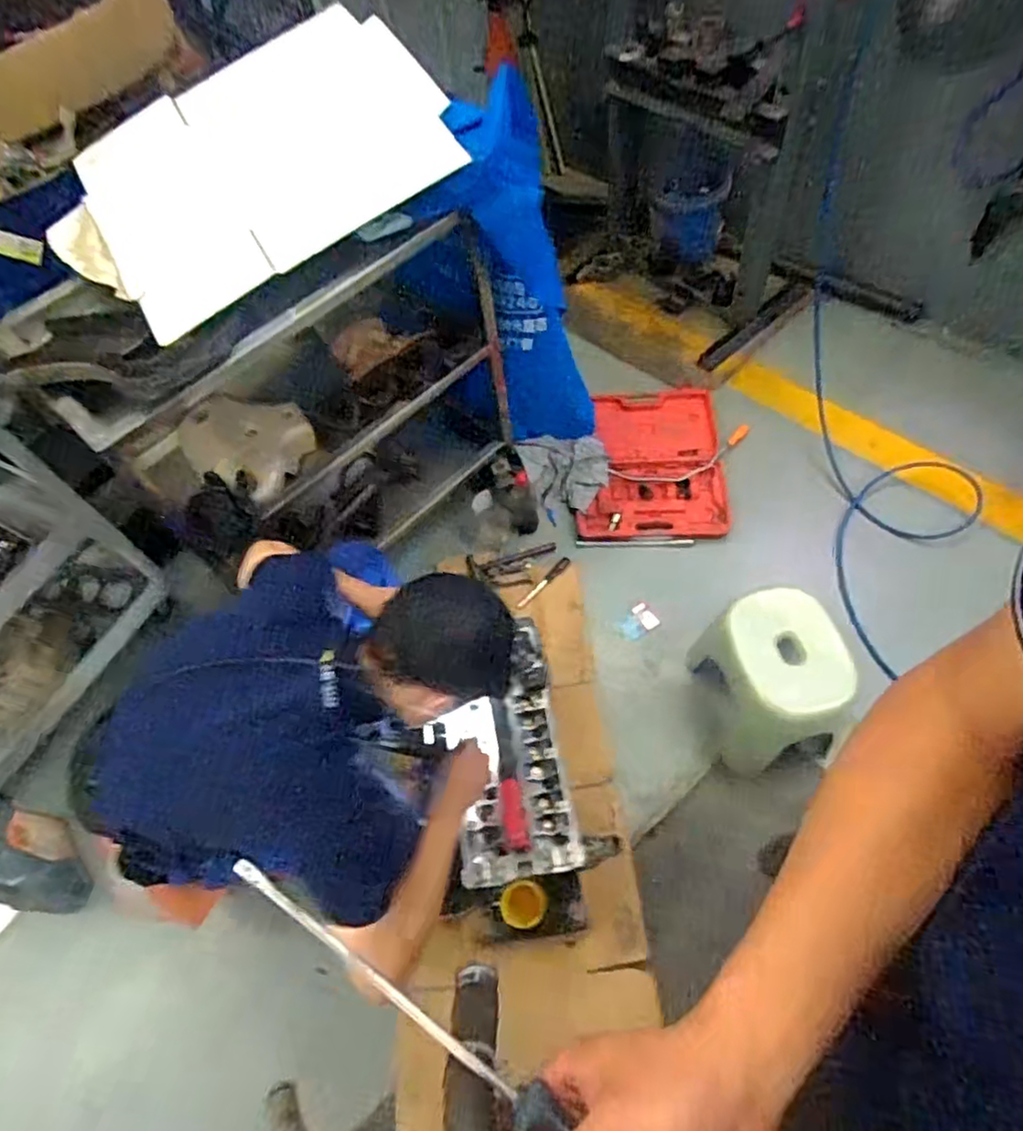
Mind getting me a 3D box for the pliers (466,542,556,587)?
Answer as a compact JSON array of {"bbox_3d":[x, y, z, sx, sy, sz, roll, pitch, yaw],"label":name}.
[{"bbox_3d":[0.006,0.000,1.772,0.234,0.017,0.106,-9,61,-4],"label":"pliers"}]

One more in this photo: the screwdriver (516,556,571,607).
[{"bbox_3d":[0.086,0.047,1.771,0.025,0.021,0.189,37,71,24],"label":"screwdriver"}]

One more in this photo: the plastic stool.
[{"bbox_3d":[0.565,0.264,1.444,0.269,0.305,0.377,-19,60,-4],"label":"plastic stool"}]

